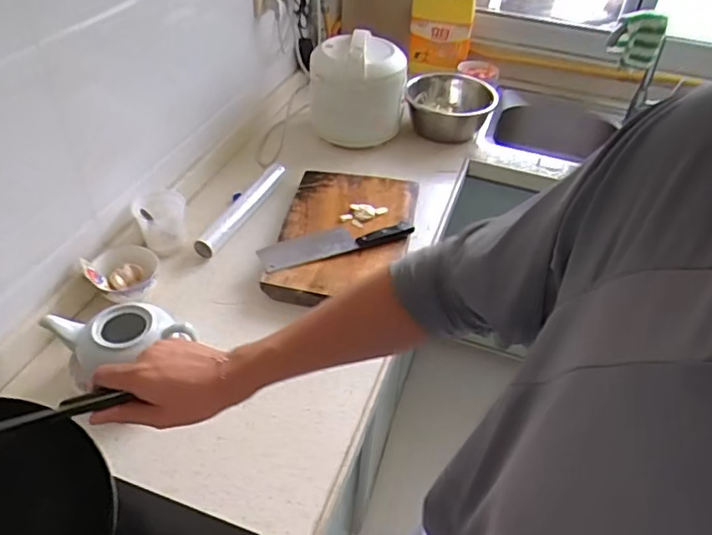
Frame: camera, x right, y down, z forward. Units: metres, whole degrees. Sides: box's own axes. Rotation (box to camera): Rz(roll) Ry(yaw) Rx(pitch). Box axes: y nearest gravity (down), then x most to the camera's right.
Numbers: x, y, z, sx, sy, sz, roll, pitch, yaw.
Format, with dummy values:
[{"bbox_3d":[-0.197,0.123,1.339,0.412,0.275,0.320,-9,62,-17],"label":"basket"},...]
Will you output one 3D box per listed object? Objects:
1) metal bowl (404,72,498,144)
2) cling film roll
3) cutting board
[{"bbox_3d":[0.245,-0.416,1.481,0.226,0.128,0.255,10,43,7],"label":"metal bowl"},{"bbox_3d":[-0.233,-0.127,1.185,0.049,0.037,0.312,17,44,14],"label":"cling film roll"},{"bbox_3d":[-0.018,-0.071,1.134,0.250,0.040,0.395,7,42,4],"label":"cutting board"}]

